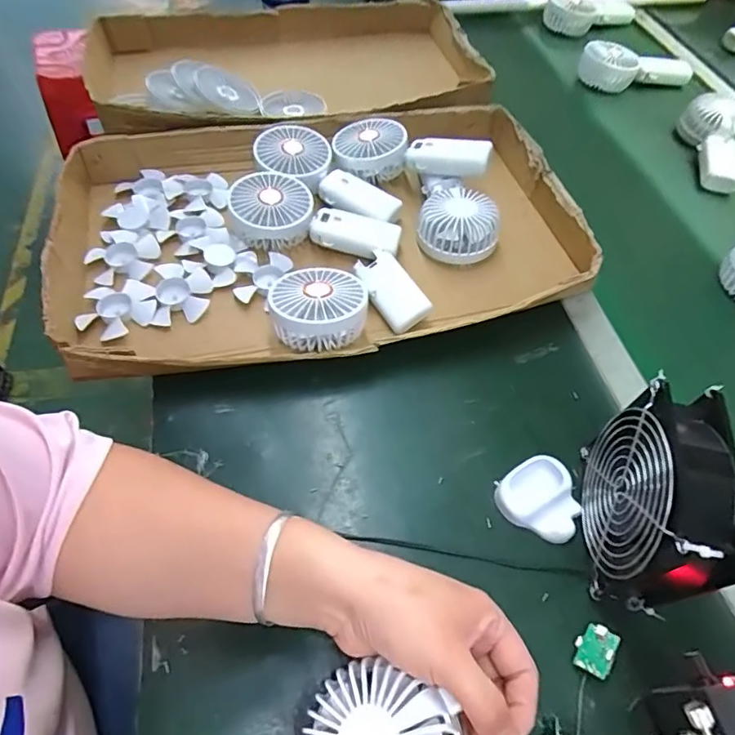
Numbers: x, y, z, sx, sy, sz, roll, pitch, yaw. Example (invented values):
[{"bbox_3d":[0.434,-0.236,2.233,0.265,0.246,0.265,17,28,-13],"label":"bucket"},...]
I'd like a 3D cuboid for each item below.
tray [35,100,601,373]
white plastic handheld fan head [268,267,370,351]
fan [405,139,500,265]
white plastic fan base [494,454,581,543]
[{"bbox_3d":[-0.046,-0.152,0.526,0.516,0.057,0.337,-13,57,-12],"label":"tray"},{"bbox_3d":[-0.045,-0.055,0.458,0.086,0.053,0.082,2,56,-2],"label":"white plastic handheld fan head"},{"bbox_3d":[0.092,-0.189,0.548,0.087,0.059,0.150,-2,56,-5],"label":"fan"},{"bbox_3d":[0.136,0.104,0.388,0.058,0.017,0.060,2,56,-2],"label":"white plastic fan base"}]

